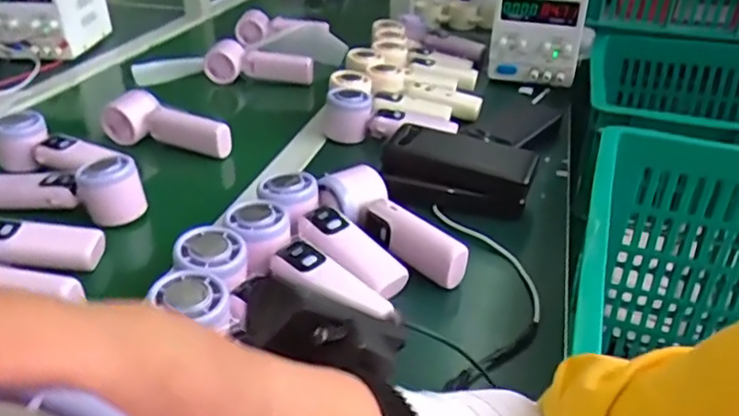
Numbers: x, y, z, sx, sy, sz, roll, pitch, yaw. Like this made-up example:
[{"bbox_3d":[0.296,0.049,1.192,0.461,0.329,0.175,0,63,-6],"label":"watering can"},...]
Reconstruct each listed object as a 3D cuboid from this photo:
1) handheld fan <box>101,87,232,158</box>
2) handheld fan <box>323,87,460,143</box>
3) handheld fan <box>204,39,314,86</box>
[{"bbox_3d":[-0.253,-0.095,0.752,0.175,0.063,0.045,15,36,24],"label":"handheld fan"},{"bbox_3d":[0.027,-0.114,0.779,0.181,0.056,0.062,11,35,19],"label":"handheld fan"},{"bbox_3d":[-0.179,-0.231,0.988,0.175,0.064,0.048,4,33,9],"label":"handheld fan"}]

